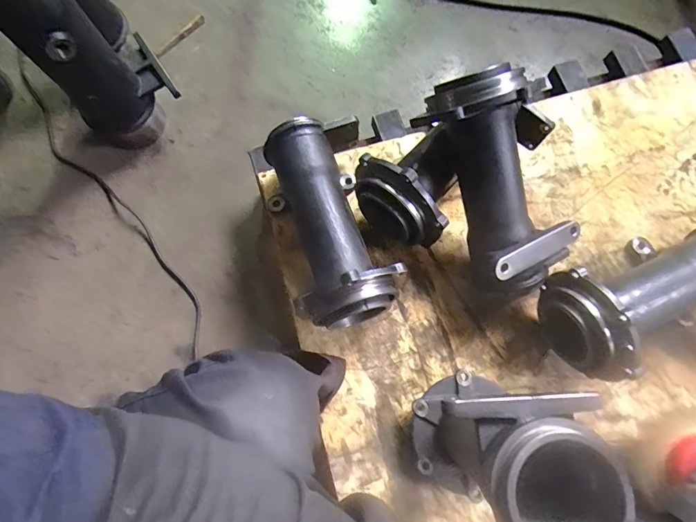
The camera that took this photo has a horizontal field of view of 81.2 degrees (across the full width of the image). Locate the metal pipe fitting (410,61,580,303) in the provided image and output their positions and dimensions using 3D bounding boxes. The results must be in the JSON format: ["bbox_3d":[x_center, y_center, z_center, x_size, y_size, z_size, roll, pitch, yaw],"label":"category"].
[{"bbox_3d":[0.213,-0.091,0.563,0.145,0.130,0.322,-23,109,-6],"label":"metal pipe fitting"}]

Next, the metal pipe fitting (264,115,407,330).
[{"bbox_3d":[-0.025,-0.062,0.598,0.159,0.134,0.305,-16,78,-4],"label":"metal pipe fitting"}]

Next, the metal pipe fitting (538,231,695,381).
[{"bbox_3d":[0.436,0.051,0.586,0.291,0.158,0.150,-18,78,-5],"label":"metal pipe fitting"}]

